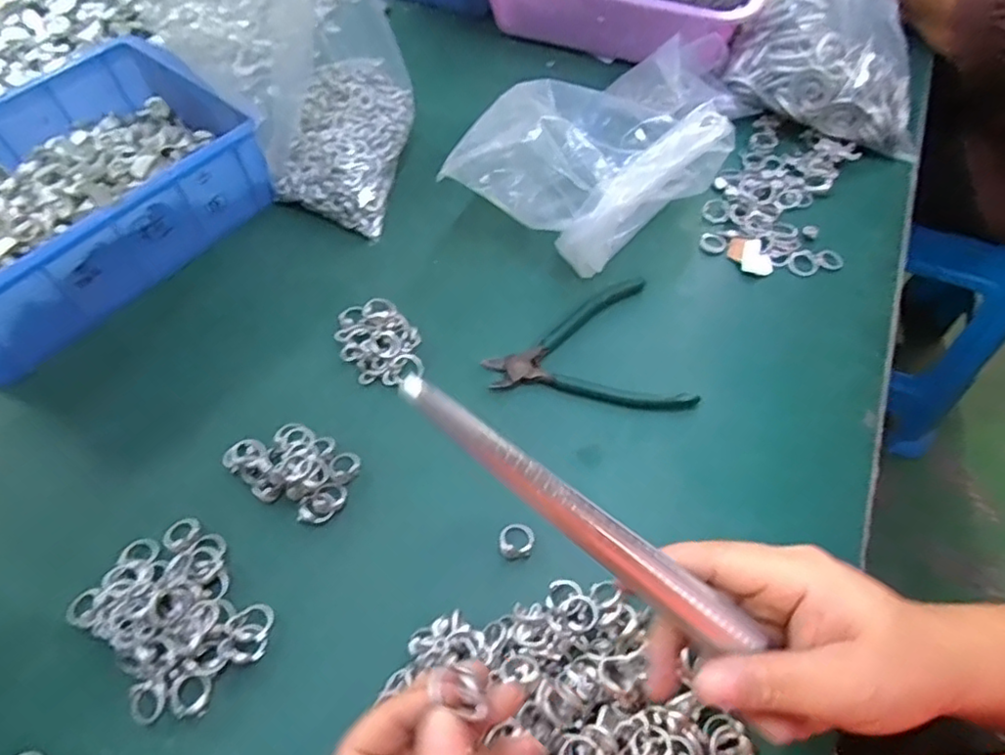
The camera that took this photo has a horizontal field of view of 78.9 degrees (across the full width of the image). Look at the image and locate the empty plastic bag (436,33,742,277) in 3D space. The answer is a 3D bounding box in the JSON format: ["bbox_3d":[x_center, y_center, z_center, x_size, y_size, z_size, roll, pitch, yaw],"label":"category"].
[{"bbox_3d":[0.099,-0.202,0.515,0.154,0.092,0.273,37,66,21],"label":"empty plastic bag"}]

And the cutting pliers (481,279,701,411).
[{"bbox_3d":[0.057,-0.019,0.454,0.136,0.009,0.117,-9,59,-5],"label":"cutting pliers"}]

